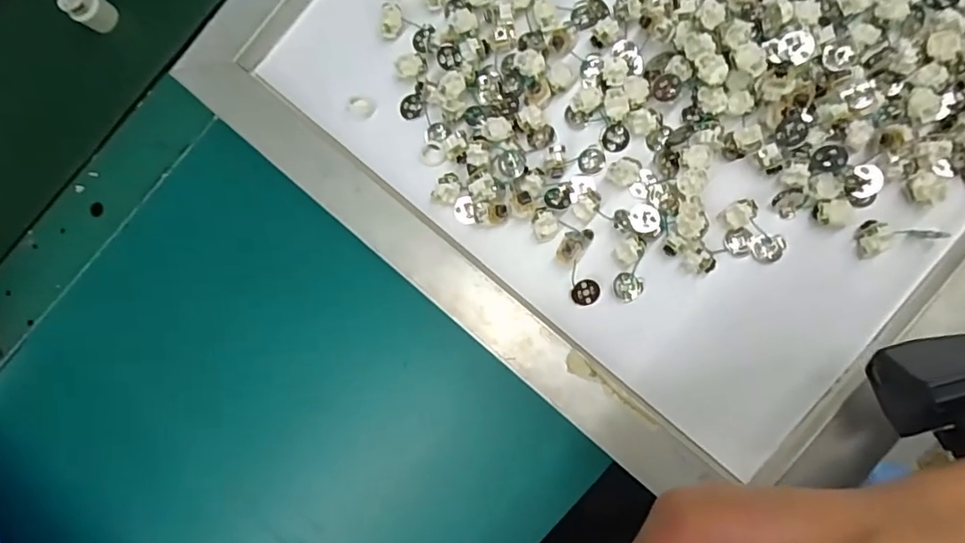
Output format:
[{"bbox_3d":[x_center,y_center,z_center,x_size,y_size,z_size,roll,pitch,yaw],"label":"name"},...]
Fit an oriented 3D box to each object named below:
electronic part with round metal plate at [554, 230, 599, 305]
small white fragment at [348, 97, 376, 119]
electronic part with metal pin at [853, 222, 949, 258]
[{"bbox_3d":[0.050,-0.002,0.291,0.020,0.013,0.040,-6,83,9],"label":"electronic part with round metal plate"},{"bbox_3d":[-0.070,-0.095,0.320,0.015,0.005,0.012,33,90,11],"label":"small white fragment"},{"bbox_3d":[0.206,-0.020,0.272,0.038,0.011,0.017,-15,81,7],"label":"electronic part with metal pin"}]

